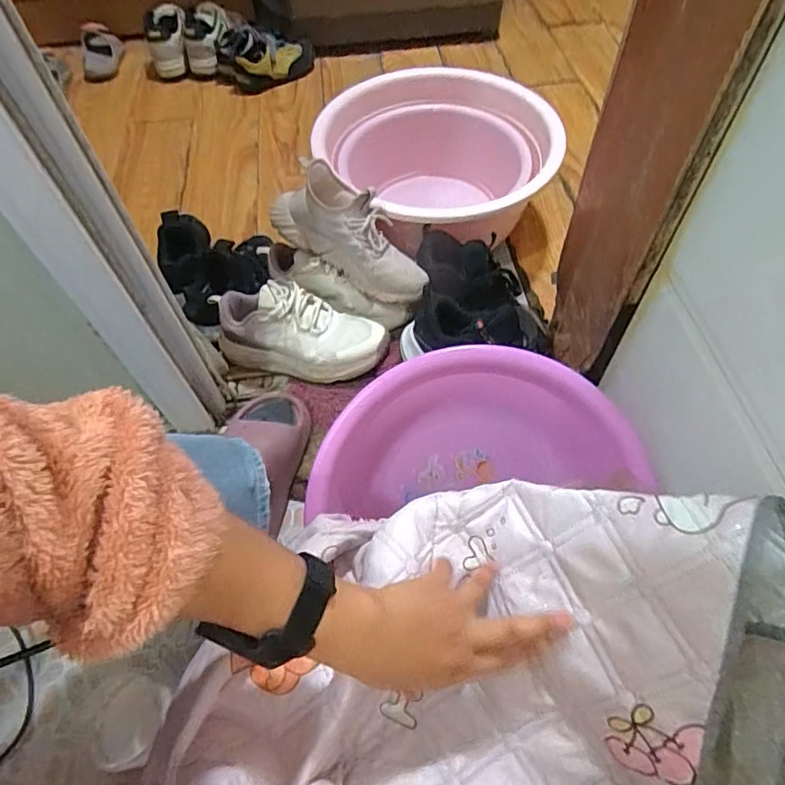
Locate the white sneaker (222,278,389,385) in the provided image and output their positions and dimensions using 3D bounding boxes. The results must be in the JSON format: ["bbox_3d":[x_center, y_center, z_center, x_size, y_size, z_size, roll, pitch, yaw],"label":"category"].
[{"bbox_3d":[-0.135,-0.083,0.761,0.247,0.090,0.095,13,59,10],"label":"white sneaker"}]

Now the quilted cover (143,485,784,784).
[{"bbox_3d":[0.051,0.267,0.365,0.404,0.169,0.422,12,59,10],"label":"quilted cover"}]

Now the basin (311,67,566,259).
[{"bbox_3d":[0.086,-0.373,0.913,0.346,0.177,0.373,-1,58,2],"label":"basin"}]

